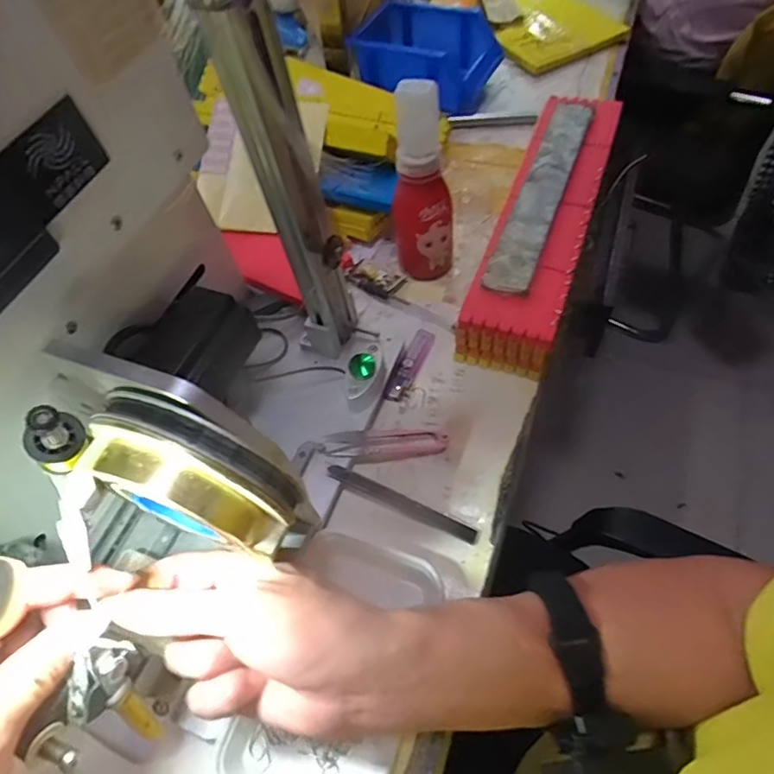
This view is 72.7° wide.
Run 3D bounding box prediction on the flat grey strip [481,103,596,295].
[{"bbox_3d":[0.152,-0.195,0.513,0.043,0.011,0.273,18,62,16],"label":"flat grey strip"}]

